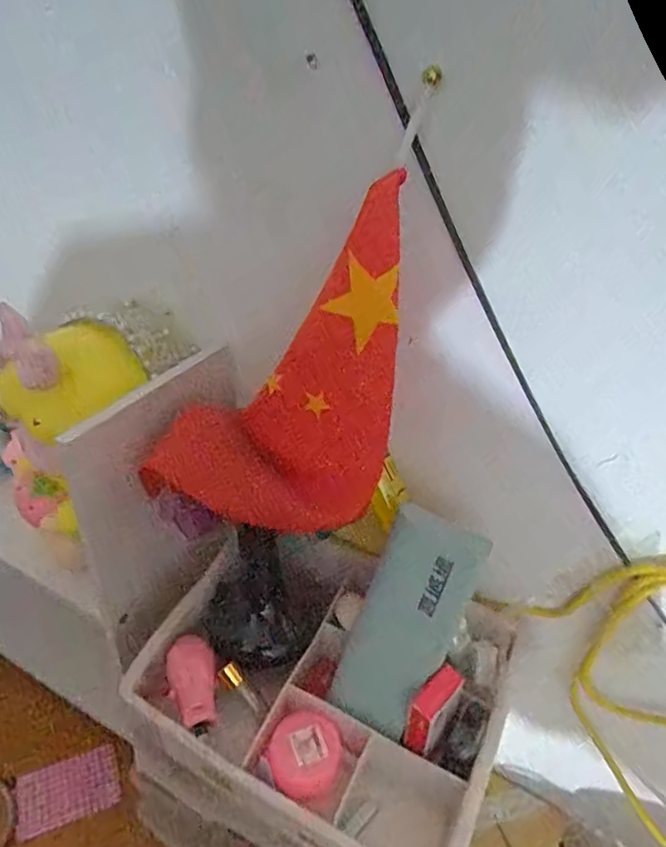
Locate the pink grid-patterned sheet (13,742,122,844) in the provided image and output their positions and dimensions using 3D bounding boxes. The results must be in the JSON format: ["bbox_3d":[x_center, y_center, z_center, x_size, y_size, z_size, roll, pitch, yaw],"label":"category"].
[{"bbox_3d":[-0.247,0.340,0.541,0.088,0.010,0.058,-10,38,-21],"label":"pink grid-patterned sheet"}]

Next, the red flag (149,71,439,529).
[{"bbox_3d":[-0.002,-0.041,0.323,0.116,0.251,0.048,16,28,-30],"label":"red flag"}]

